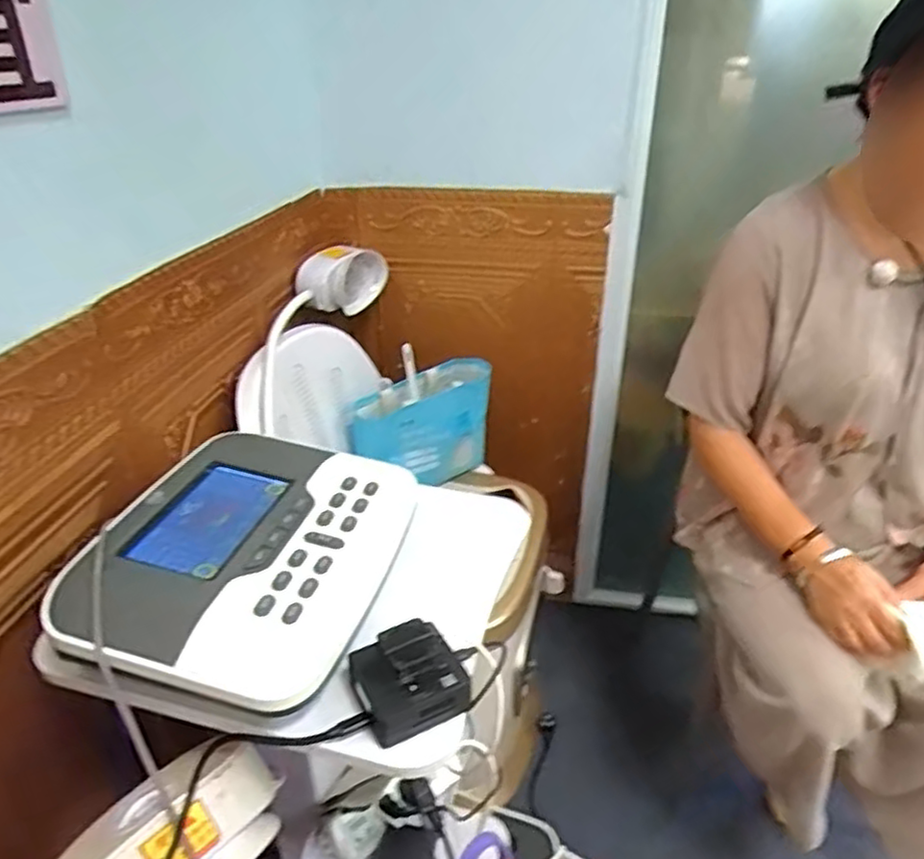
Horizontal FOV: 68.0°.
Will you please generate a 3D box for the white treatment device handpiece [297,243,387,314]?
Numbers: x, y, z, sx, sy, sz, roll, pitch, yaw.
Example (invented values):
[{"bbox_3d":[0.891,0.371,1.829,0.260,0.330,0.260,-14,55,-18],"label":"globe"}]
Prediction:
[{"bbox_3d":[-0.230,-0.265,1.254,0.101,0.094,0.208,10,31,18],"label":"white treatment device handpiece"}]

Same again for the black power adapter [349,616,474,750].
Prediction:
[{"bbox_3d":[-0.043,0.191,0.530,0.075,0.040,0.073,-15,33,-24],"label":"black power adapter"}]

